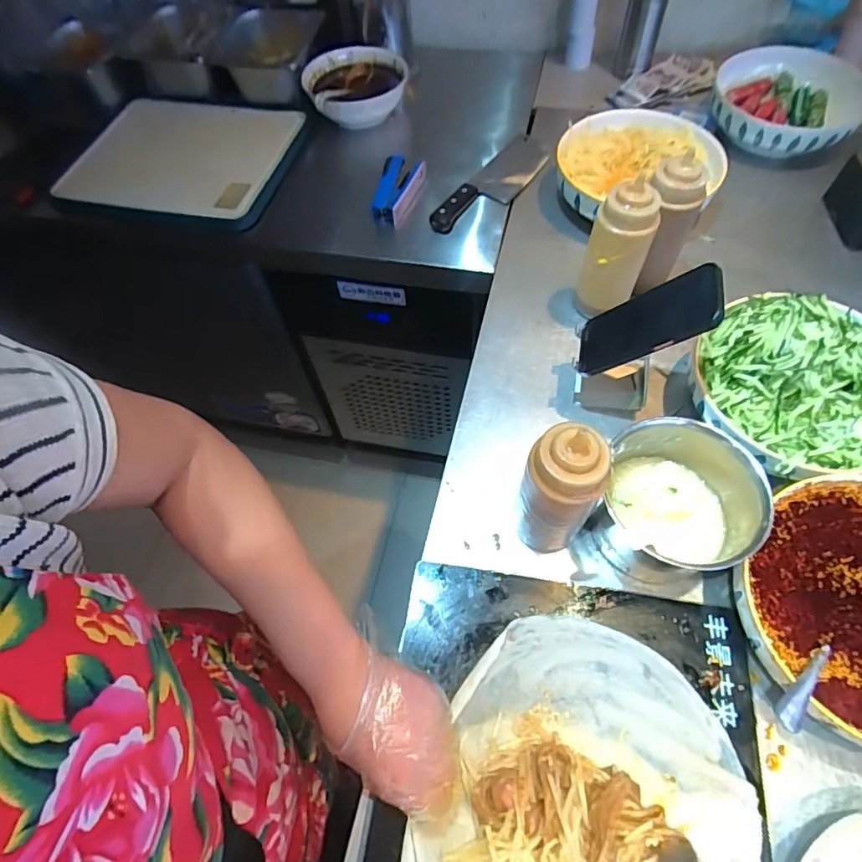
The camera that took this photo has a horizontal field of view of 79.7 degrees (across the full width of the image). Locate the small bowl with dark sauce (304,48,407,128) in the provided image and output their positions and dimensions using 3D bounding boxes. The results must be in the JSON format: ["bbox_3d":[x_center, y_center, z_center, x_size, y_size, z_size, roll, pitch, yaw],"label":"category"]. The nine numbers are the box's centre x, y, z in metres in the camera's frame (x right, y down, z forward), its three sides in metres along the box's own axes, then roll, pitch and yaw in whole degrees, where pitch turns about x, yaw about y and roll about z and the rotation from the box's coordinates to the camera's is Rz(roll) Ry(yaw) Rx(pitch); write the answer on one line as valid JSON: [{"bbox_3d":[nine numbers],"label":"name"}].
[{"bbox_3d":[-0.133,-0.594,0.901,0.167,0.084,0.171,-1,59,2],"label":"small bowl with dark sauce"}]

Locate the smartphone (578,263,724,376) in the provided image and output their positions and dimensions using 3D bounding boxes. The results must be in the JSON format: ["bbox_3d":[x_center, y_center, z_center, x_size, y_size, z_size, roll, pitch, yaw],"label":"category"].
[{"bbox_3d":[0.212,-0.108,0.517,0.013,0.148,0.074,31,58,-29],"label":"smartphone"}]

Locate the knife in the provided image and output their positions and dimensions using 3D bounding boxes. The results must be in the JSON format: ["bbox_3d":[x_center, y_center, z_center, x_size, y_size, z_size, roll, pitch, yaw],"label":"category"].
[{"bbox_3d":[0.100,-0.386,0.798,0.073,0.028,0.268,33,66,20],"label":"knife"}]

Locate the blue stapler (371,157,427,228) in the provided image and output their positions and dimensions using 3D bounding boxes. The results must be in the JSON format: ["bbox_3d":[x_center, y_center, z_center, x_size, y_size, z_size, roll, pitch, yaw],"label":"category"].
[{"bbox_3d":[-0.049,-0.363,0.785,0.065,0.041,0.111,10,60,9],"label":"blue stapler"}]

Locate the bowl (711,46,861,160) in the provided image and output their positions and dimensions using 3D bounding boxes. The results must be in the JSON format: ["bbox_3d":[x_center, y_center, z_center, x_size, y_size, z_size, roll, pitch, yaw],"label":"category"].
[{"bbox_3d":[0.576,-0.530,0.838,0.223,0.067,0.253,37,68,22],"label":"bowl"}]

